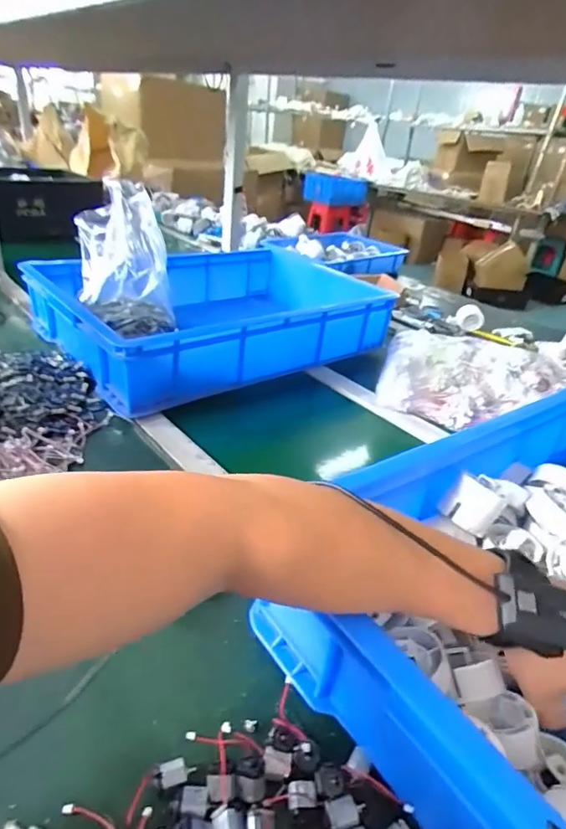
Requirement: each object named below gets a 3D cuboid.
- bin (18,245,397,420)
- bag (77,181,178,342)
[{"bbox_3d":[-0.104,-0.219,0.992,0.686,0.127,0.433,-19,40,-36],"label":"bin"},{"bbox_3d":[-0.289,-0.285,0.887,0.155,0.227,0.215,-5,33,-19],"label":"bag"}]

